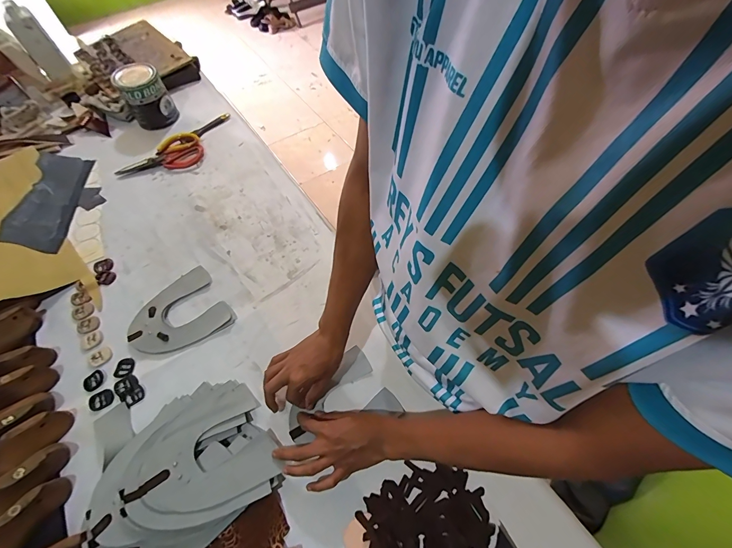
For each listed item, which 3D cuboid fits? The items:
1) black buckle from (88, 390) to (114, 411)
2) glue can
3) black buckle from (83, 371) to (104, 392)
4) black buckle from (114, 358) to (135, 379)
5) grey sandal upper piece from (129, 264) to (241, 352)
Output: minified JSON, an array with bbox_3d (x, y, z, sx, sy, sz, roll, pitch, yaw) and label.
[{"bbox_3d":[-0.439,0.209,0.558,0.036,0.004,0.031,-31,63,-16],"label":"black buckle"},{"bbox_3d":[-0.581,-0.470,0.897,0.107,0.120,0.097,-38,65,-19],"label":"glue can"},{"bbox_3d":[-0.465,0.183,0.574,0.032,0.004,0.031,-31,64,-18],"label":"black buckle"},{"bbox_3d":[-0.420,0.163,0.584,0.028,0.004,0.034,-3,59,0],"label":"black buckle"},{"bbox_3d":[-0.353,0.076,0.630,0.165,0.012,0.153,-35,65,-18],"label":"grey sandal upper piece"}]

